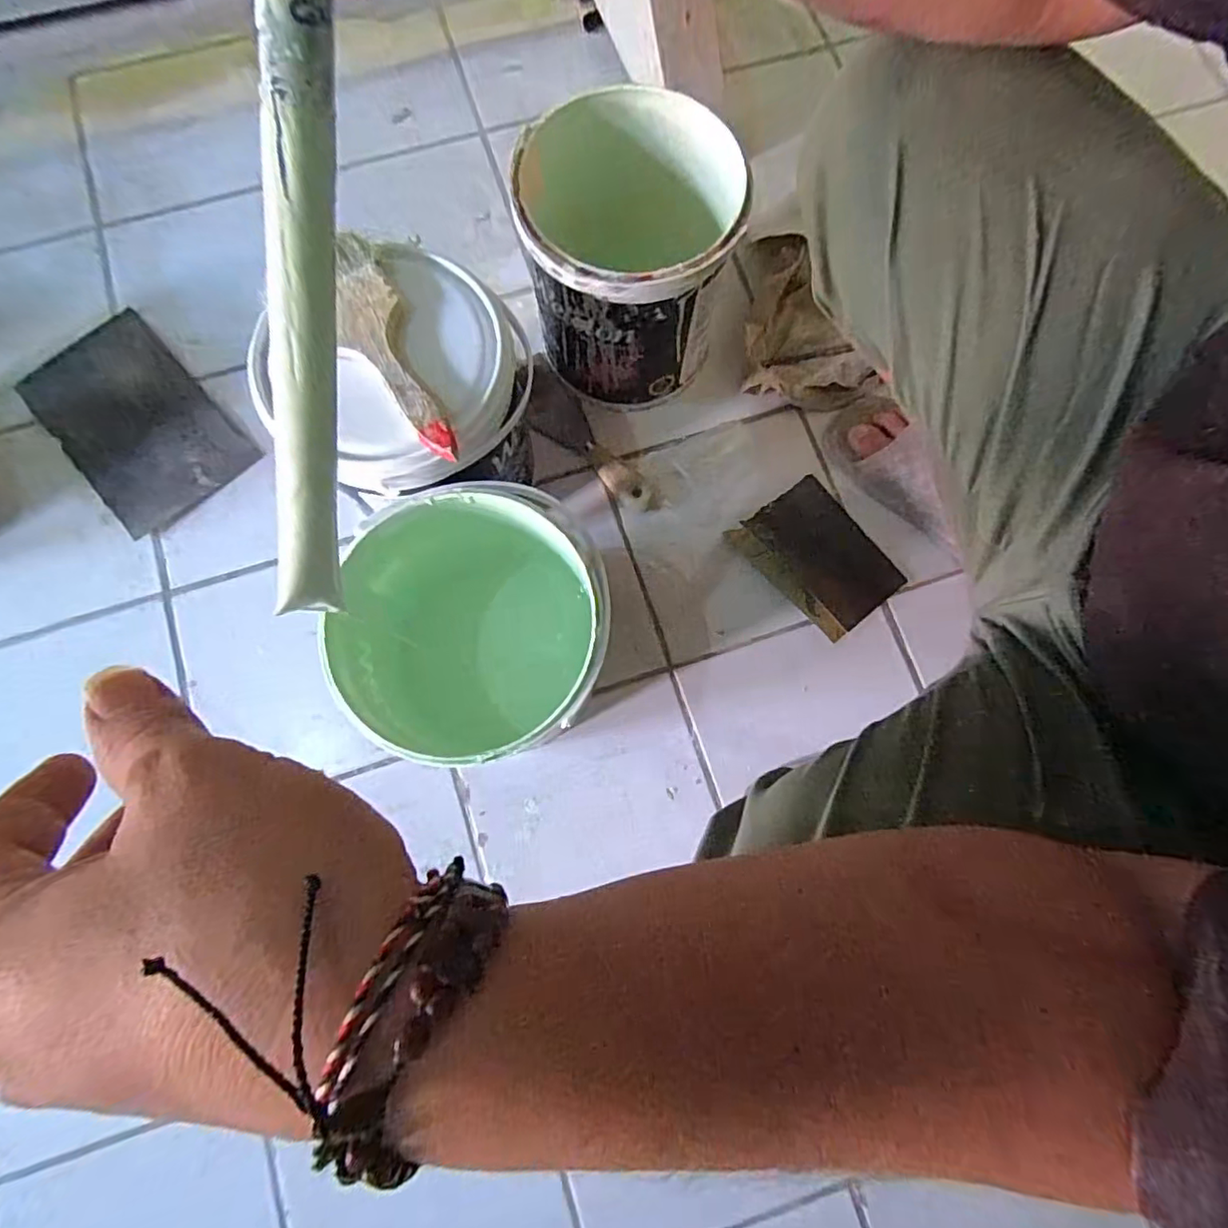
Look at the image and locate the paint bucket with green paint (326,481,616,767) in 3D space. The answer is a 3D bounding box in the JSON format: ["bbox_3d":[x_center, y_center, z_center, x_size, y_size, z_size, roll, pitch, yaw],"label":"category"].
[{"bbox_3d":[-0.103,0.015,0.474,0.175,0.184,0.186,0,79,-1],"label":"paint bucket with green paint"}]

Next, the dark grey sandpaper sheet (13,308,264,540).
[{"bbox_3d":[-0.484,-0.197,0.598,0.137,0.007,0.228,-42,83,-8],"label":"dark grey sandpaper sheet"}]

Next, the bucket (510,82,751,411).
[{"bbox_3d":[0.010,-0.313,0.538,0.167,0.180,0.173,0,79,-1],"label":"bucket"}]

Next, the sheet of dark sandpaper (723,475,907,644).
[{"bbox_3d":[0.198,-0.058,0.565,0.112,0.040,0.139,-38,82,-7],"label":"sheet of dark sandpaper"}]

